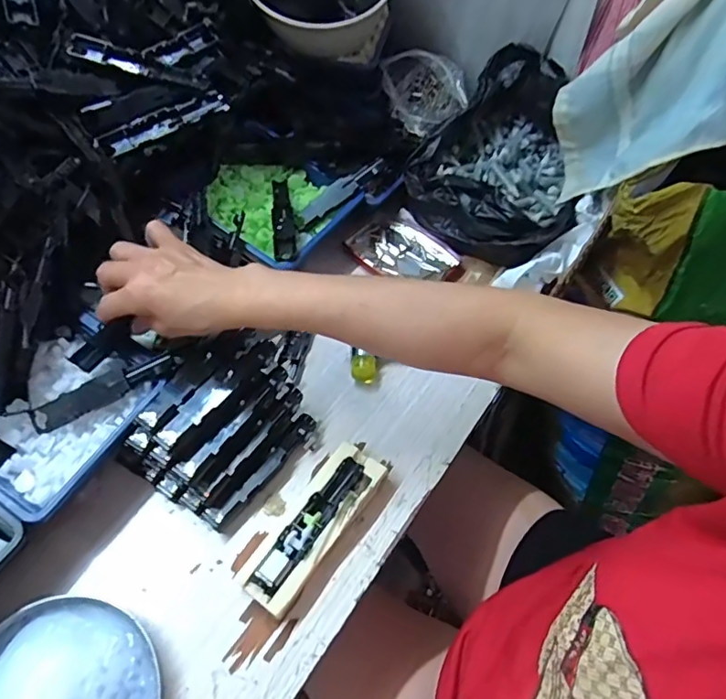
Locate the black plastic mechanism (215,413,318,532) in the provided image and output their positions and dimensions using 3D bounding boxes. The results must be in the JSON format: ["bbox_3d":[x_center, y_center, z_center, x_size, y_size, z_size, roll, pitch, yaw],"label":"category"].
[{"bbox_3d":[-0.076,0.104,0.452,0.022,0.018,0.119,29,60,16],"label":"black plastic mechanism"}]

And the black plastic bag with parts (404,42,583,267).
[{"bbox_3d":[0.156,-0.223,0.602,0.182,0.105,0.236,18,58,10],"label":"black plastic bag with parts"}]

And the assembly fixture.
[{"bbox_3d":[-0.039,0.137,0.427,0.049,0.023,0.137,32,61,18],"label":"assembly fixture"}]

